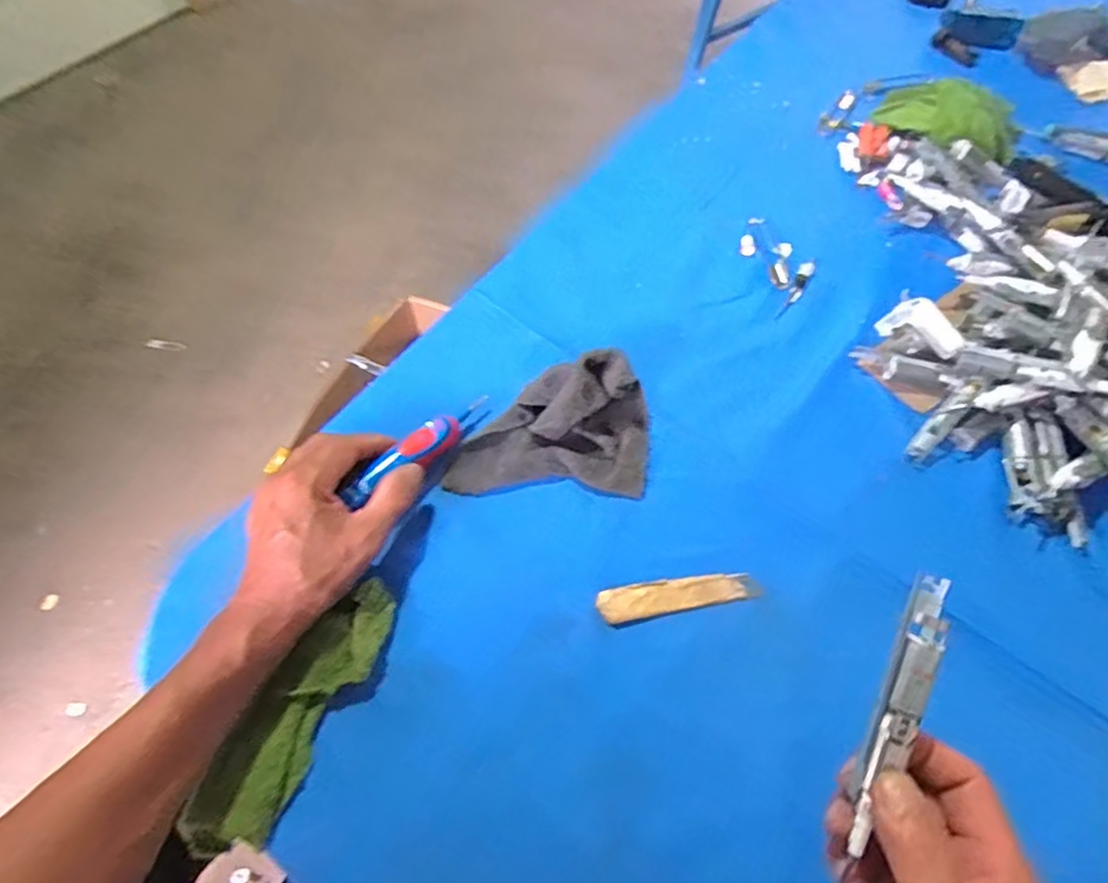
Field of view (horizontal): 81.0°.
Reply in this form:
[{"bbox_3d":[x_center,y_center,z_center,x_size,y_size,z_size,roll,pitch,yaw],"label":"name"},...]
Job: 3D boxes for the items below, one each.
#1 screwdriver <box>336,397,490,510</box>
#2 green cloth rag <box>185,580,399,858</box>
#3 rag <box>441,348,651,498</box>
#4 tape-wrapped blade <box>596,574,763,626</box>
[{"bbox_3d":[-0.095,0.004,0.474,0.023,0.017,0.133,37,54,21],"label":"screwdriver"},{"bbox_3d":[-0.155,0.165,0.399,0.046,0.023,0.170,24,62,15],"label":"green cloth rag"},{"bbox_3d":[-0.004,-0.014,0.488,0.154,0.050,0.096,0,59,1],"label":"rag"},{"bbox_3d":[0.085,0.104,0.444,0.110,0.009,0.023,-11,59,-6],"label":"tape-wrapped blade"}]

